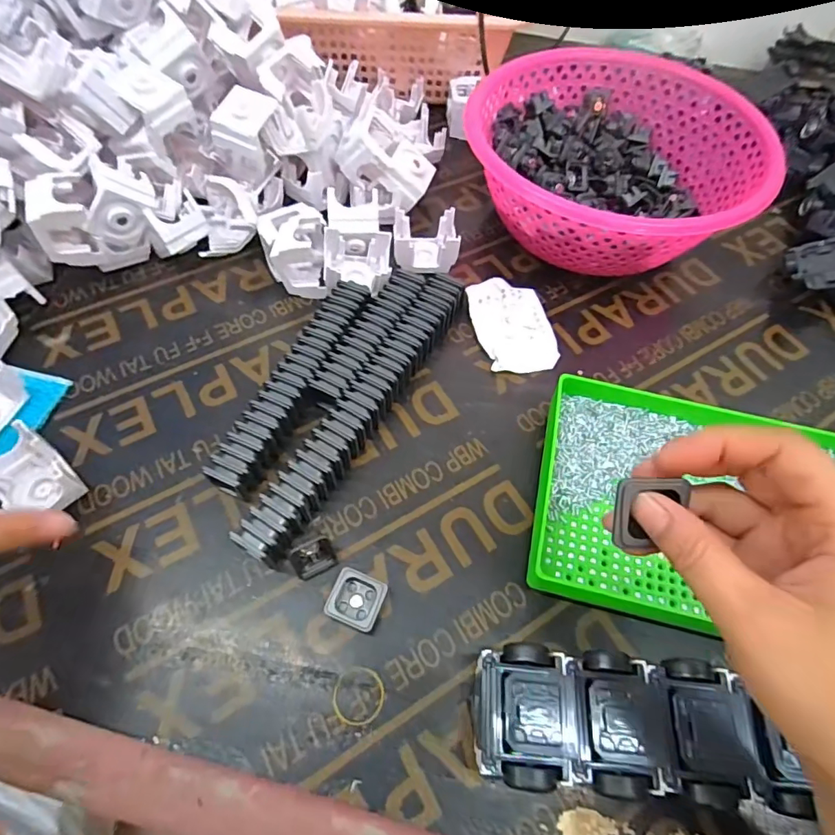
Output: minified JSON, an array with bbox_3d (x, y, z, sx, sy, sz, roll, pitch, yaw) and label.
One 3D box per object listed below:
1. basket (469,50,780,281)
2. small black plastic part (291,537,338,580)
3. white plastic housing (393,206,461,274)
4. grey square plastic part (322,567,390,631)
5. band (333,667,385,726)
[{"bbox_3d":[0.167,-0.223,0.458,0.242,0.093,0.222,10,61,3],"label":"basket"},{"bbox_3d":[-0.065,0.087,0.309,0.025,0.021,0.018,-25,65,-15],"label":"small black plastic part"},{"bbox_3d":[0.007,-0.157,0.448,0.055,0.042,0.050,-2,61,-3],"label":"white plastic housing"},{"bbox_3d":[-0.037,0.112,0.301,0.031,0.015,0.030,20,62,9],"label":"grey square plastic part"},{"bbox_3d":[-0.033,0.158,0.281,0.029,0.004,0.029,1,61,-2],"label":"band"}]

